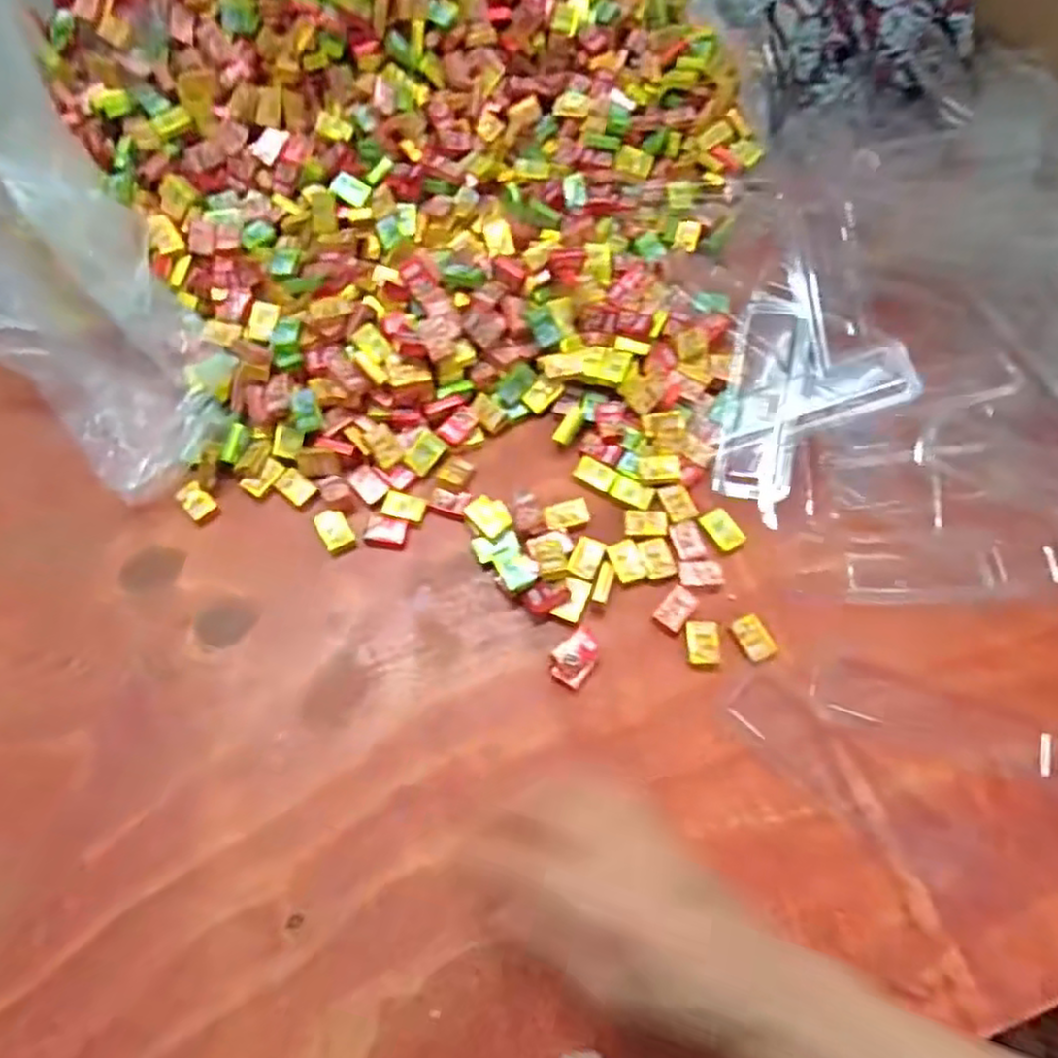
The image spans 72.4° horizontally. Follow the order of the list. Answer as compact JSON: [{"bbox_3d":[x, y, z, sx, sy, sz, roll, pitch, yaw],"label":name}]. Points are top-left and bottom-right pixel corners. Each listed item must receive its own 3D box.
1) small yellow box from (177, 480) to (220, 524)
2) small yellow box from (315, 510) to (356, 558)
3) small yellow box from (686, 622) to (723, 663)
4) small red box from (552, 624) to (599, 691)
[{"bbox_3d":[-0.205,-0.016,0.448,0.016,0.006,0.025,-41,73,-17],"label":"small yellow box"},{"bbox_3d":[-0.118,0.002,0.441,0.018,0.007,0.028,-28,69,-13],"label":"small yellow box"},{"bbox_3d":[0.100,0.065,0.414,0.019,0.004,0.025,1,66,0],"label":"small yellow box"},{"bbox_3d":[0.027,0.072,0.409,0.022,0.013,0.032,30,69,12],"label":"small red box"}]

